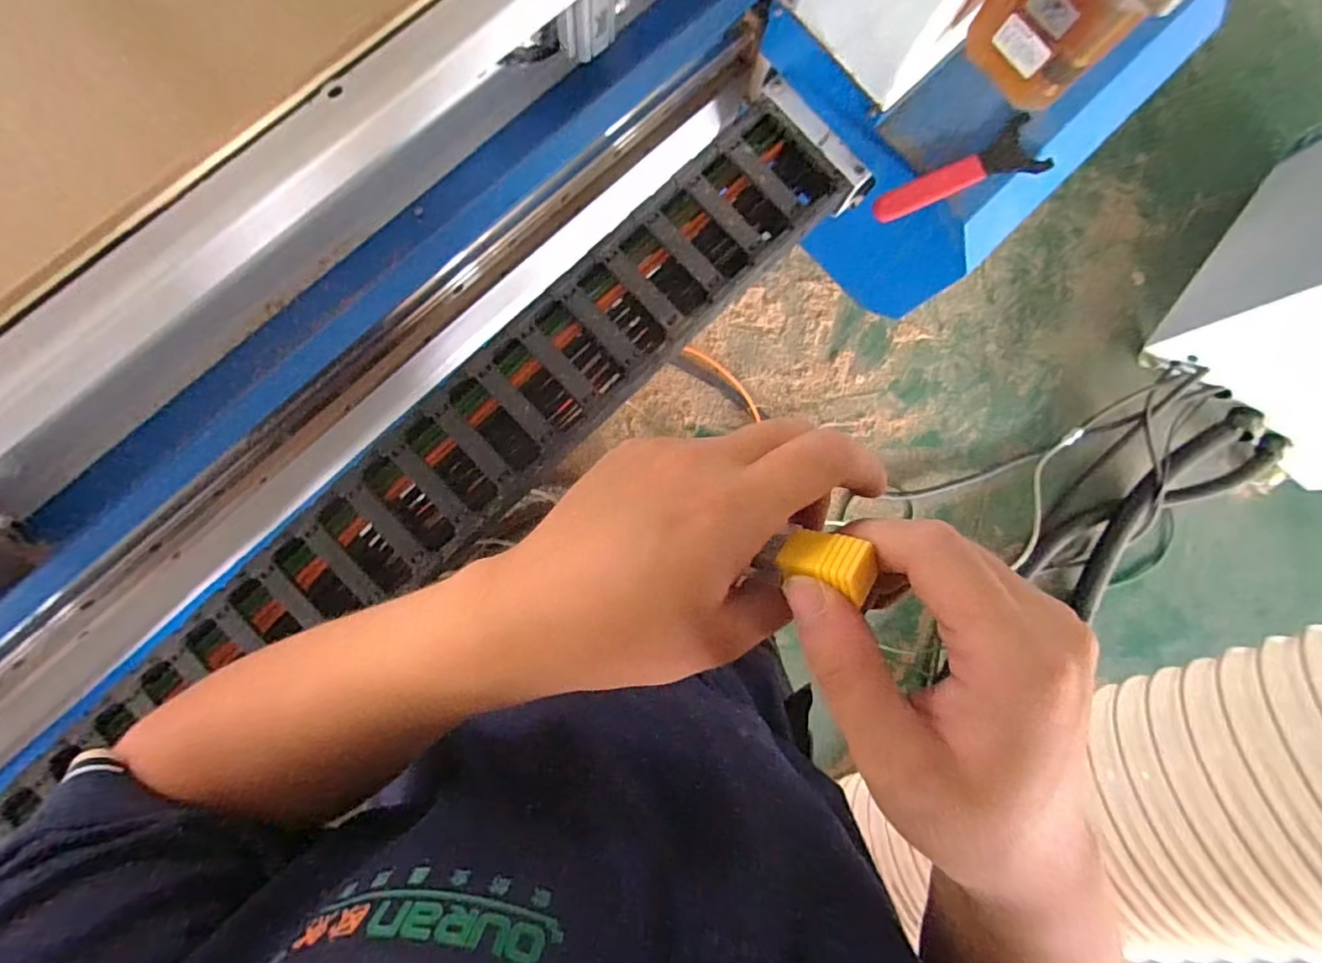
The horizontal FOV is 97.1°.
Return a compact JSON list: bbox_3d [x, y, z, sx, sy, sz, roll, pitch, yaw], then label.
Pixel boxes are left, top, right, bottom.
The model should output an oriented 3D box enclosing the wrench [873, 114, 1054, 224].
[{"bbox_3d":[0.343,-0.348,0.660,0.222,0.029,0.068,-27,89,-8],"label":"wrench"}]

